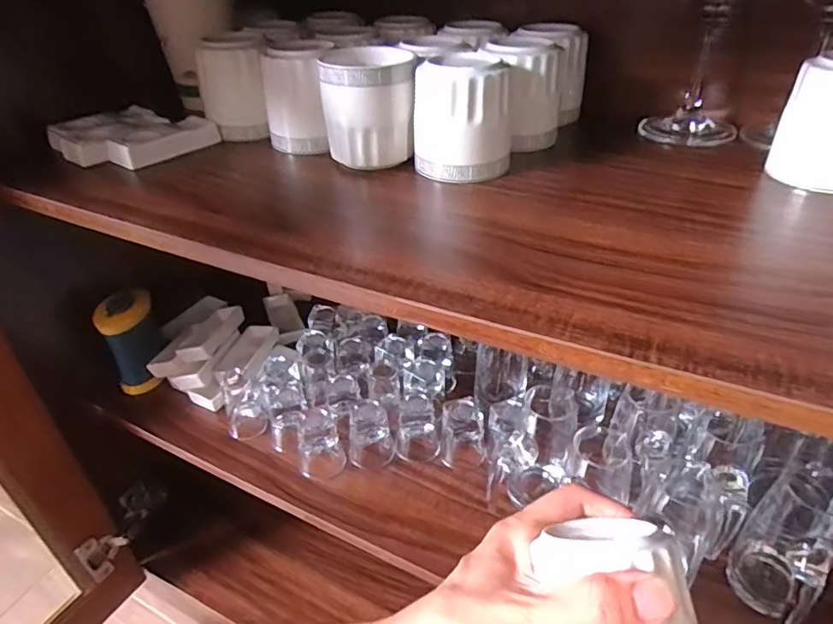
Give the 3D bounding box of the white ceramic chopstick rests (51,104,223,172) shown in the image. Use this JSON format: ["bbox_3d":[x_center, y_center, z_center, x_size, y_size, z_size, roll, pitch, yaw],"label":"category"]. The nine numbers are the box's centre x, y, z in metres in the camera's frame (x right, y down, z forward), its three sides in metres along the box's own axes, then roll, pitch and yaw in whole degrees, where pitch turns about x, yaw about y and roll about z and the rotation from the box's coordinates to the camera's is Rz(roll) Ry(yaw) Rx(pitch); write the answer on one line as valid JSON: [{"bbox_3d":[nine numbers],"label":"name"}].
[{"bbox_3d":[-0.226,-0.136,0.420,0.109,0.023,0.094,21,41,29],"label":"white ceramic chopstick rests"}]

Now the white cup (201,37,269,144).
[{"bbox_3d":[-0.140,-0.170,0.418,0.052,0.076,0.048,-9,36,-8],"label":"white cup"}]

